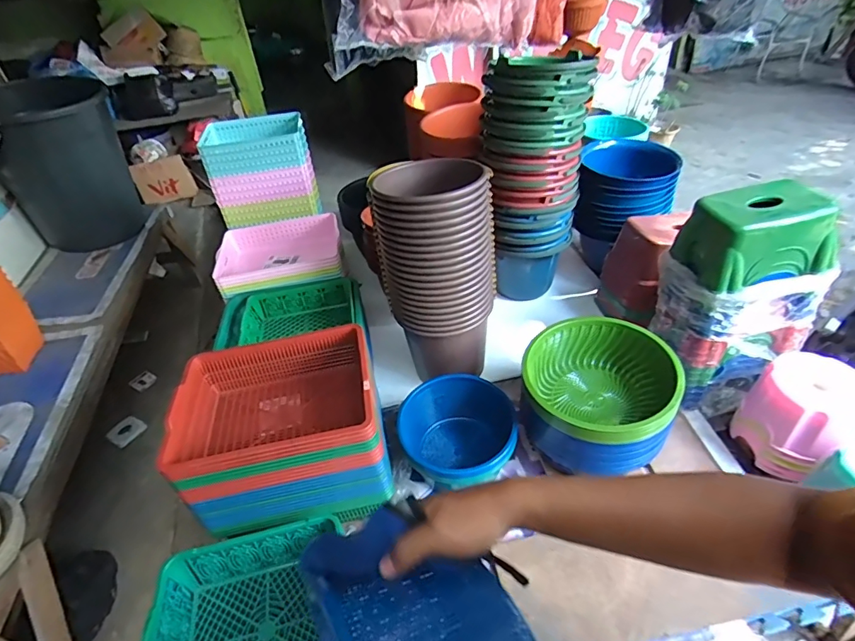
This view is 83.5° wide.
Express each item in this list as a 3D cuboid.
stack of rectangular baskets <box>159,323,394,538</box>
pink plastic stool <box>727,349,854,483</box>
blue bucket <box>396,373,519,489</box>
[{"bbox_3d":[-0.296,0.220,1.023,0.384,0.220,0.317,-12,41,-7],"label":"stack of rectangular baskets"},{"bbox_3d":[0.836,0.206,1.070,0.200,0.214,0.197,-3,40,3],"label":"pink plastic stool"},{"bbox_3d":[0.058,0.270,1.103,0.261,0.163,0.243,-3,40,3],"label":"blue bucket"}]

